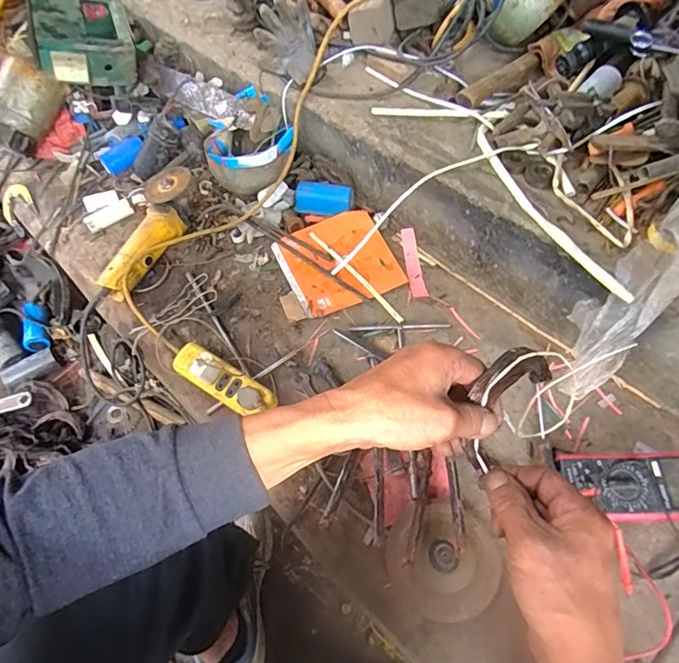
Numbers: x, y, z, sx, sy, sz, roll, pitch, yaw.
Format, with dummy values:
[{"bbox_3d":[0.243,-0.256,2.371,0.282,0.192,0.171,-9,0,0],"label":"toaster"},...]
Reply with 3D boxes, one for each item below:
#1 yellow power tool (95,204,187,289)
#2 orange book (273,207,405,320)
[{"bbox_3d":[-0.391,-0.158,0.930,0.077,0.066,0.198,25,62,18],"label":"yellow power tool"},{"bbox_3d":[-0.005,-0.138,0.900,0.201,0.021,0.203,-21,59,-10],"label":"orange book"}]

